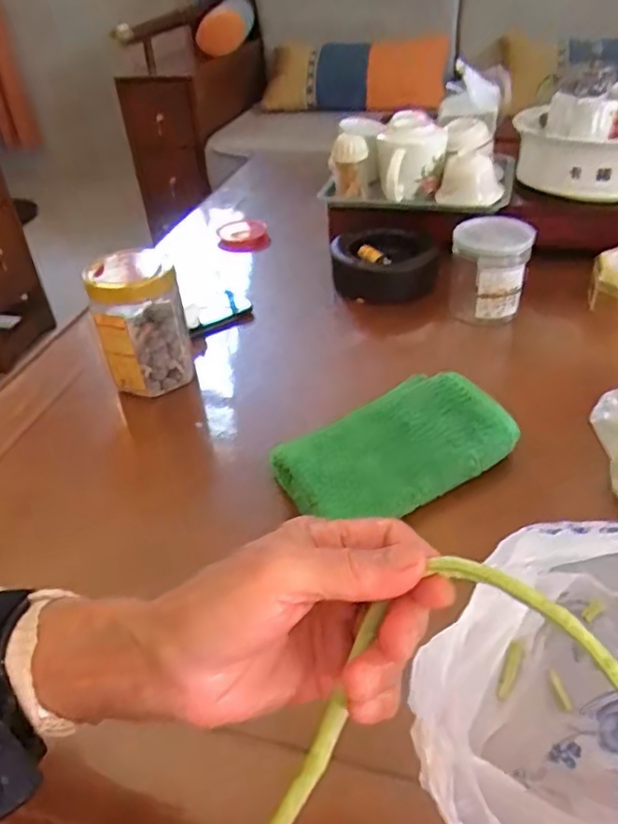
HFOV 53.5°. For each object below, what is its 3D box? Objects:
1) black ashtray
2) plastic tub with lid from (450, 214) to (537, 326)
[{"bbox_3d":[0.093,-0.199,0.808,0.123,0.059,0.122,-5,39,-1],"label":"black ashtray"},{"bbox_3d":[0.207,-0.155,0.712,0.084,0.121,0.077,7,41,15],"label":"plastic tub with lid"}]

